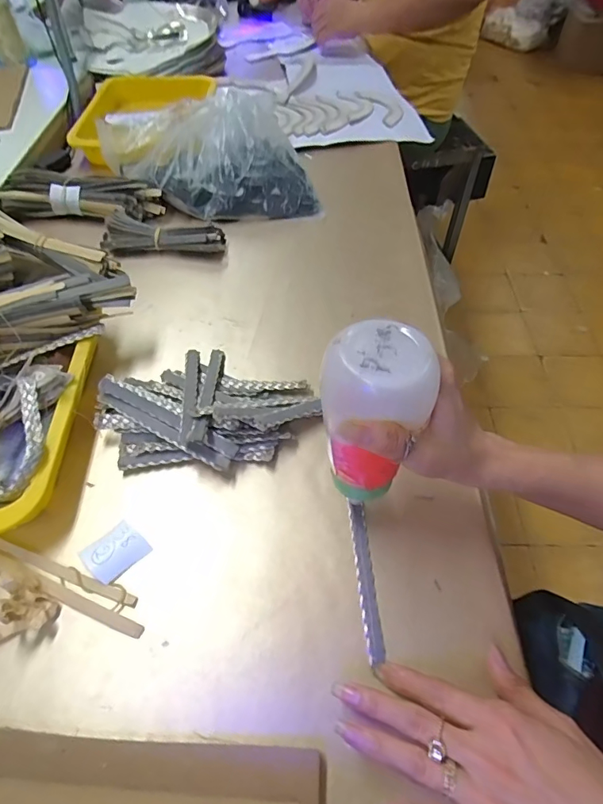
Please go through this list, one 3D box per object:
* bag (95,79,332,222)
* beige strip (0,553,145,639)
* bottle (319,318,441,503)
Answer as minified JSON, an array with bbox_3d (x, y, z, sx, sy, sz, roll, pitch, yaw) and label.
[{"bbox_3d":[-0.122,-0.328,0.619,0.276,0.101,0.153,-4,54,-2],"label":"bag"},{"bbox_3d":[-0.171,0.137,0.337,0.131,0.006,0.010,20,62,12],"label":"beige strip"},{"bbox_3d":[0.042,0.017,0.296,0.061,0.128,0.049,-1,40,-4],"label":"bottle"}]

